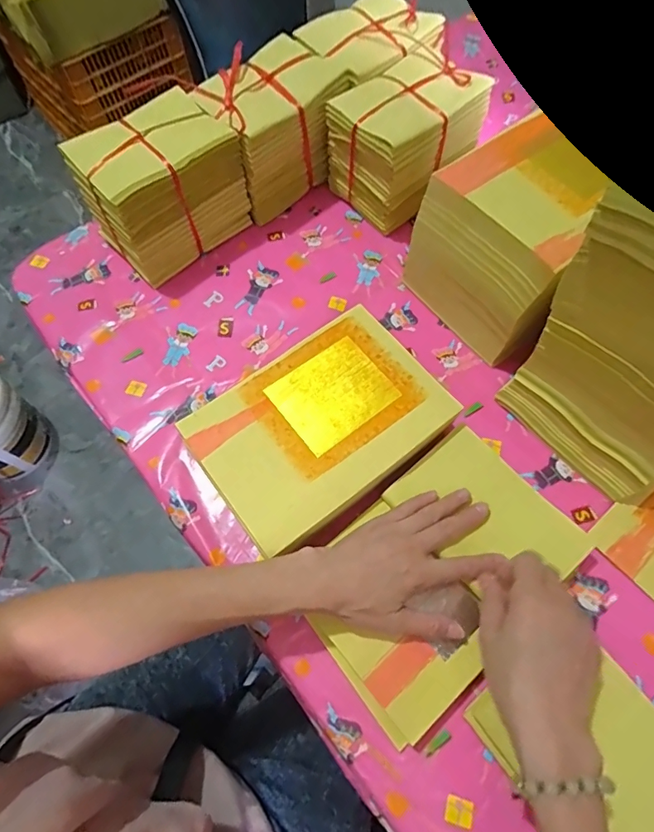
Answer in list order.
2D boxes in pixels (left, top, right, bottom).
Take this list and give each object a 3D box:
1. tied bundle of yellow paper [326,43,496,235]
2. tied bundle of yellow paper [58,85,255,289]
[{"bbox_3d":[0.097,-0.356,0.599,0.166,0.126,0.127,-38,70,-15],"label":"tied bundle of yellow paper"},{"bbox_3d":[-0.198,-0.278,0.577,0.167,0.138,0.118,-39,70,-15],"label":"tied bundle of yellow paper"}]

